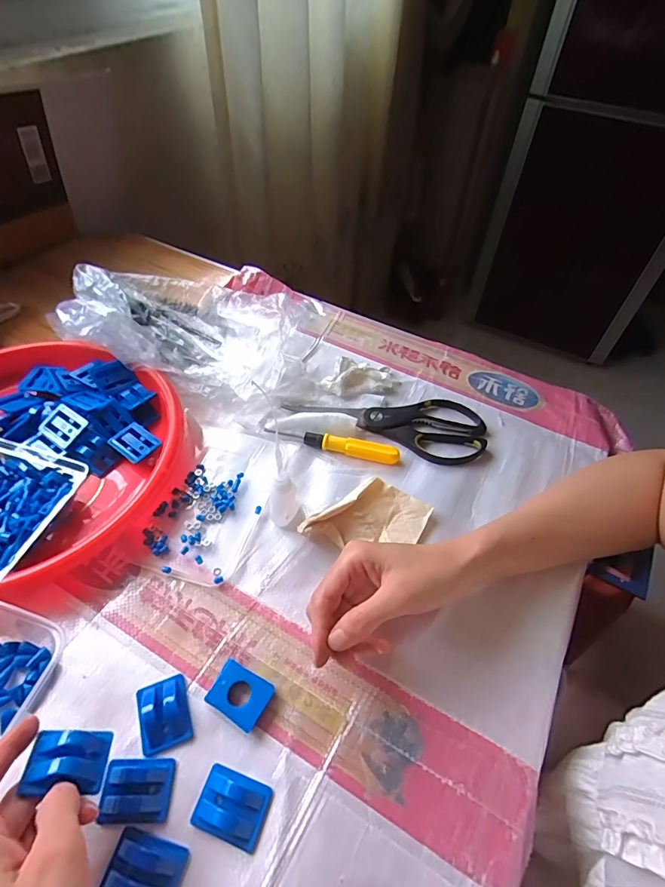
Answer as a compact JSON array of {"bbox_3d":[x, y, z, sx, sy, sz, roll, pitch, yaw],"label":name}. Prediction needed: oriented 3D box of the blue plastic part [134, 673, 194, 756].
[{"bbox_3d":[-0.122,0.194,0.319,0.035,0.012,0.045,-17,54,-15],"label":"blue plastic part"}]

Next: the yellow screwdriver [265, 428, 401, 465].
[{"bbox_3d":[0.000,-0.002,0.468,0.140,0.015,0.015,13,52,8],"label":"yellow screwdriver"}]

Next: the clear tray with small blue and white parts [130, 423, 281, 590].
[{"bbox_3d":[-0.113,0.050,0.430,0.093,0.012,0.162,12,52,8],"label":"clear tray with small blue and white parts"}]

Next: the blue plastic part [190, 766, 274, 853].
[{"bbox_3d":[-0.065,0.235,0.288,0.044,0.009,0.034,16,52,11],"label":"blue plastic part"}]

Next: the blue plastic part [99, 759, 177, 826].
[{"bbox_3d":[-0.128,0.226,0.291,0.043,0.011,0.034,1,51,-1],"label":"blue plastic part"}]

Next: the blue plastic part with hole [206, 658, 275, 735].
[{"bbox_3d":[-0.068,0.185,0.327,0.041,0.011,0.033,24,54,17],"label":"blue plastic part with hole"}]

